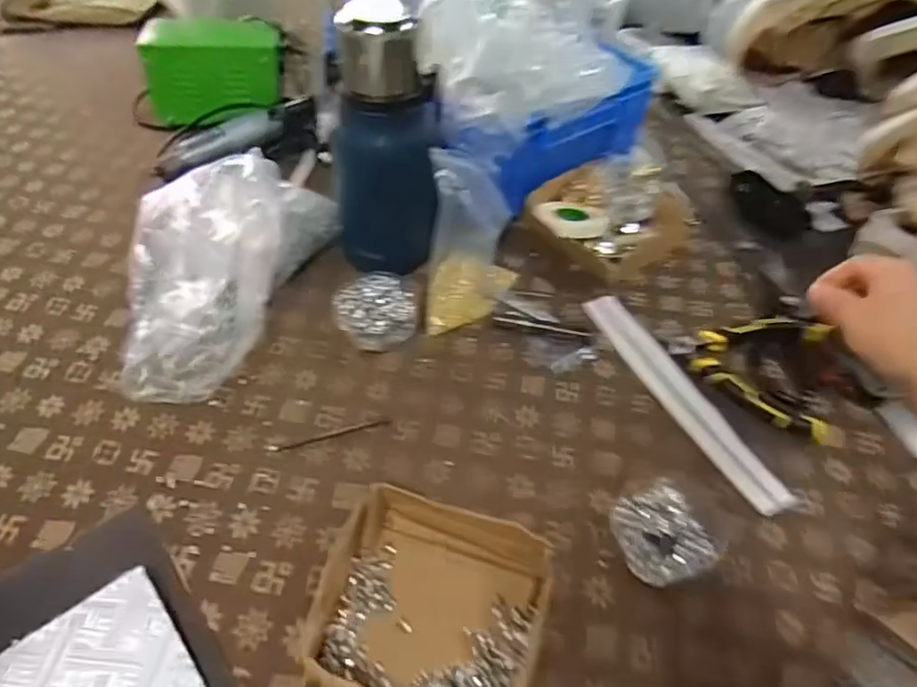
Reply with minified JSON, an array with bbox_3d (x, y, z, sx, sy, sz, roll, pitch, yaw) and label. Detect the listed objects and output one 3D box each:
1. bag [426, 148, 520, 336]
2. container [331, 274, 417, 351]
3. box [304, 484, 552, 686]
[{"bbox_3d":[0.014,-0.100,0.572,0.081,0.128,0.120,3,48,0],"label":"bag"},{"bbox_3d":[-0.077,-0.028,0.565,0.072,0.036,0.079,2,48,-2],"label":"container"},{"bbox_3d":[-0.016,0.168,0.398,0.137,0.034,0.135,15,49,10],"label":"box"}]

